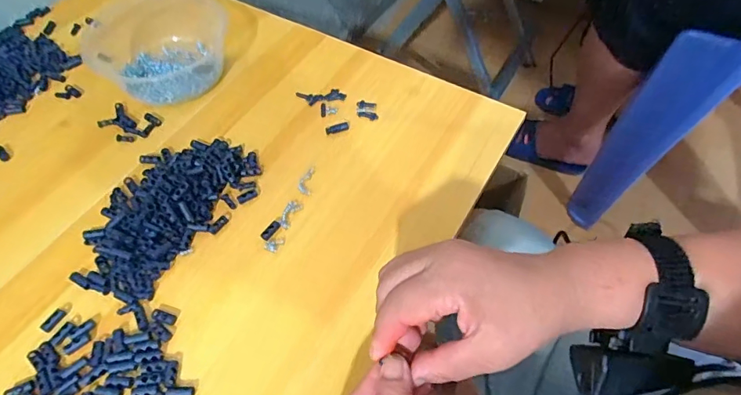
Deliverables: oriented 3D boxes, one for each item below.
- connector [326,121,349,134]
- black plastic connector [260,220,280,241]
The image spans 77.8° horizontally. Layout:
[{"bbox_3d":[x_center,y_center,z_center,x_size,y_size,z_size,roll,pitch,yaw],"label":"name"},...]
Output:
[{"bbox_3d":[-0.033,-0.069,0.454,0.024,0.004,0.010,-16,59,-10],"label":"connector"},{"bbox_3d":[-0.085,0.027,0.390,0.008,0.004,0.019,31,63,17],"label":"black plastic connector"}]

